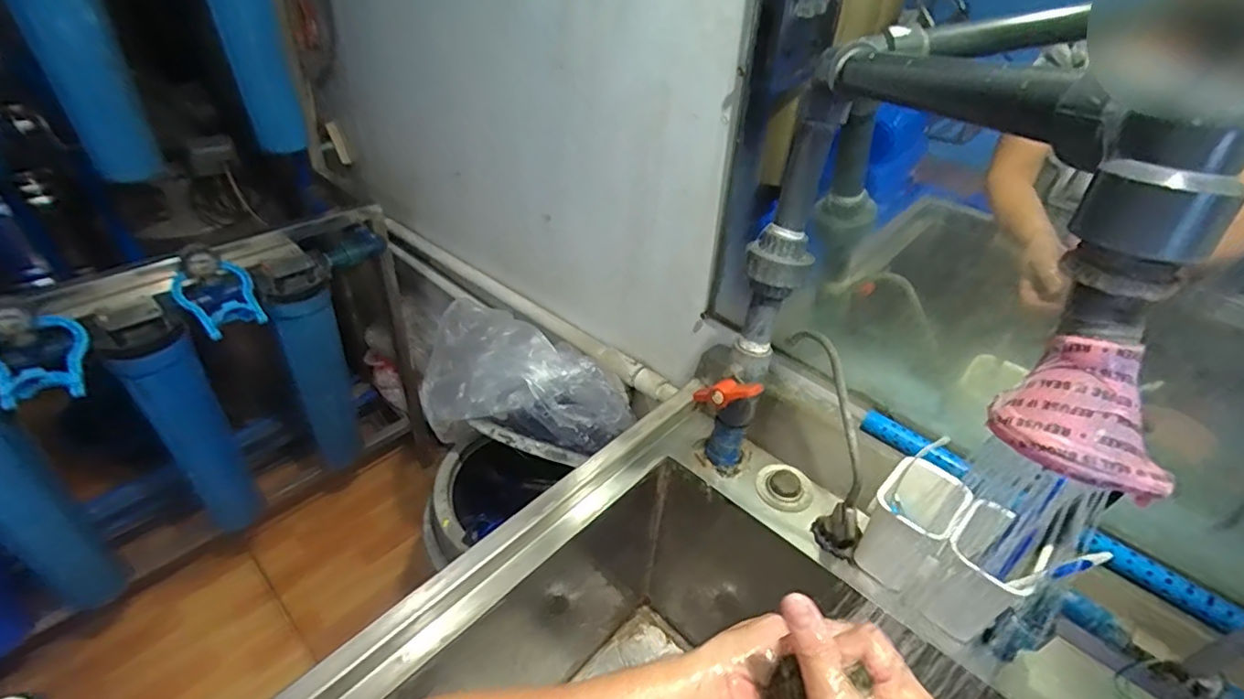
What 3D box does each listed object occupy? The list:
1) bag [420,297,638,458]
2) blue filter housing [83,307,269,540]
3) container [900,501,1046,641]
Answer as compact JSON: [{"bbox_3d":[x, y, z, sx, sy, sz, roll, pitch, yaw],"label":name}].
[{"bbox_3d":[-0.181,0.060,0.959,0.374,0.169,0.184,15,40,13],"label":"bag"},{"bbox_3d":[-0.894,0.202,1.205,0.116,0.814,0.104,-32,71,-37],"label":"blue filter housing"},{"bbox_3d":[0.341,0.221,0.549,0.085,0.113,0.074,-23,46,-30],"label":"container"}]

